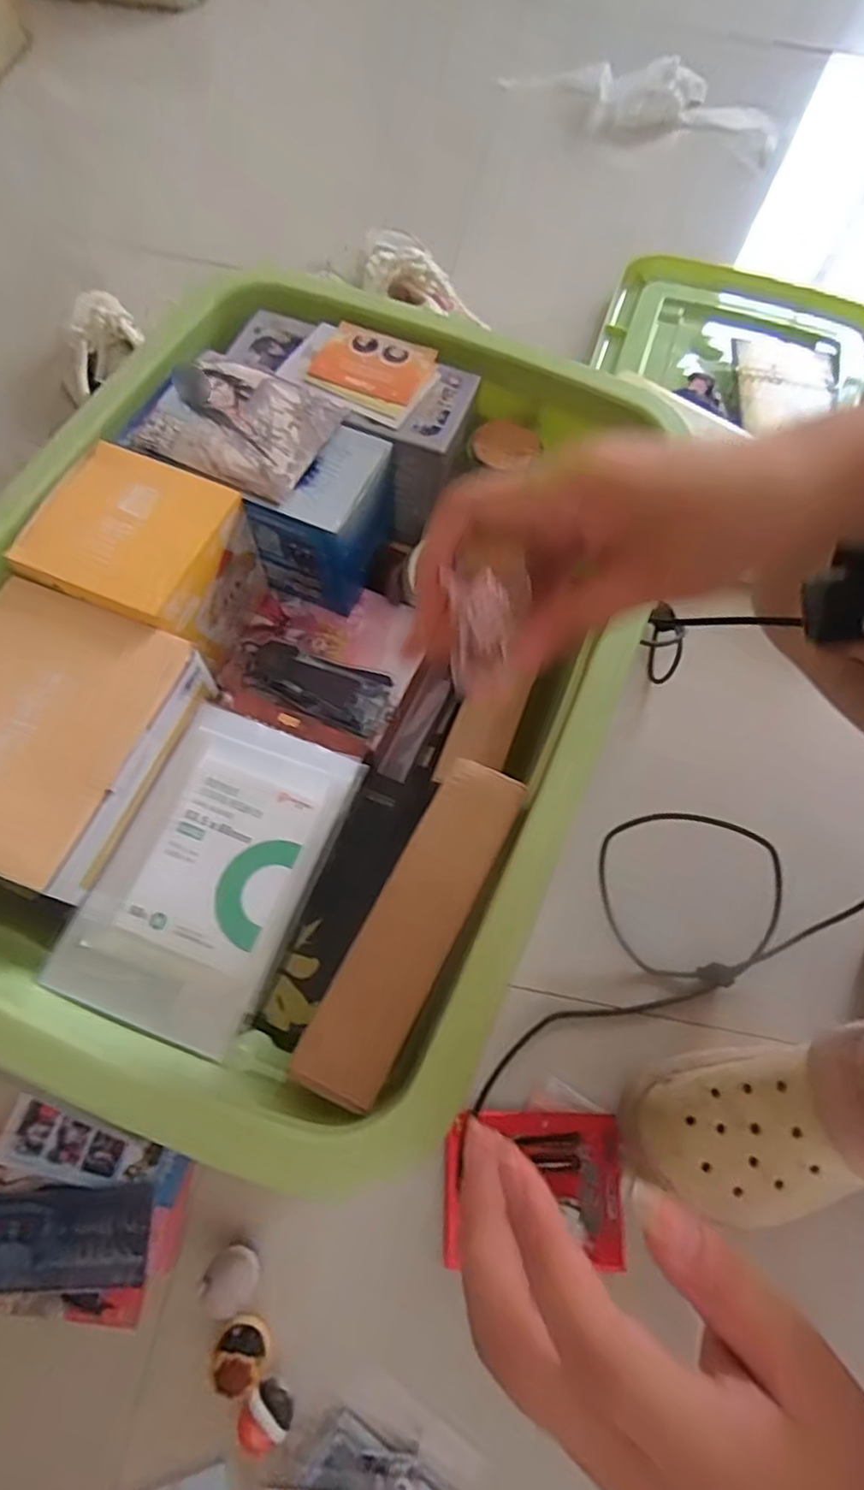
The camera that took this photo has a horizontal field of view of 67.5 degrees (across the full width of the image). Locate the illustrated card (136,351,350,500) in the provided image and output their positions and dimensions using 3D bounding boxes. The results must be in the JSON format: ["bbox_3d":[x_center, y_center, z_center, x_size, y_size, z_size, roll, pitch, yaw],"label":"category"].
[{"bbox_3d":[-0.111,-0.191,0.379,0.099,0.008,0.088,24,70,6],"label":"illustrated card"}]

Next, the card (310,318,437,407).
[{"bbox_3d":[-0.036,-0.243,0.410,0.069,0.004,0.056,21,68,6],"label":"card"}]

